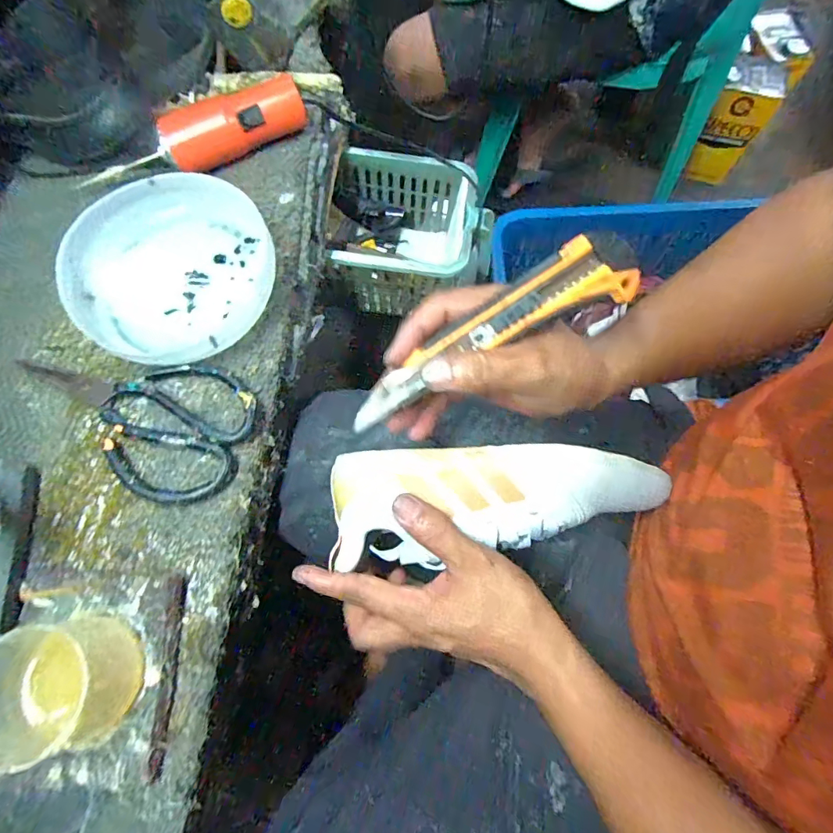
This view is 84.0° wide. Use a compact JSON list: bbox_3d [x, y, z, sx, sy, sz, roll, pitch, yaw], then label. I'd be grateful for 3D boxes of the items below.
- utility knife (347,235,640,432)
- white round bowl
[{"bbox_3d":[0.036,-0.043,0.263,0.171,0.014,0.037,-31,73,11],"label":"utility knife"},{"bbox_3d":[-0.189,-0.115,0.358,0.141,0.041,0.147,0,71,-1],"label":"white round bowl"}]

